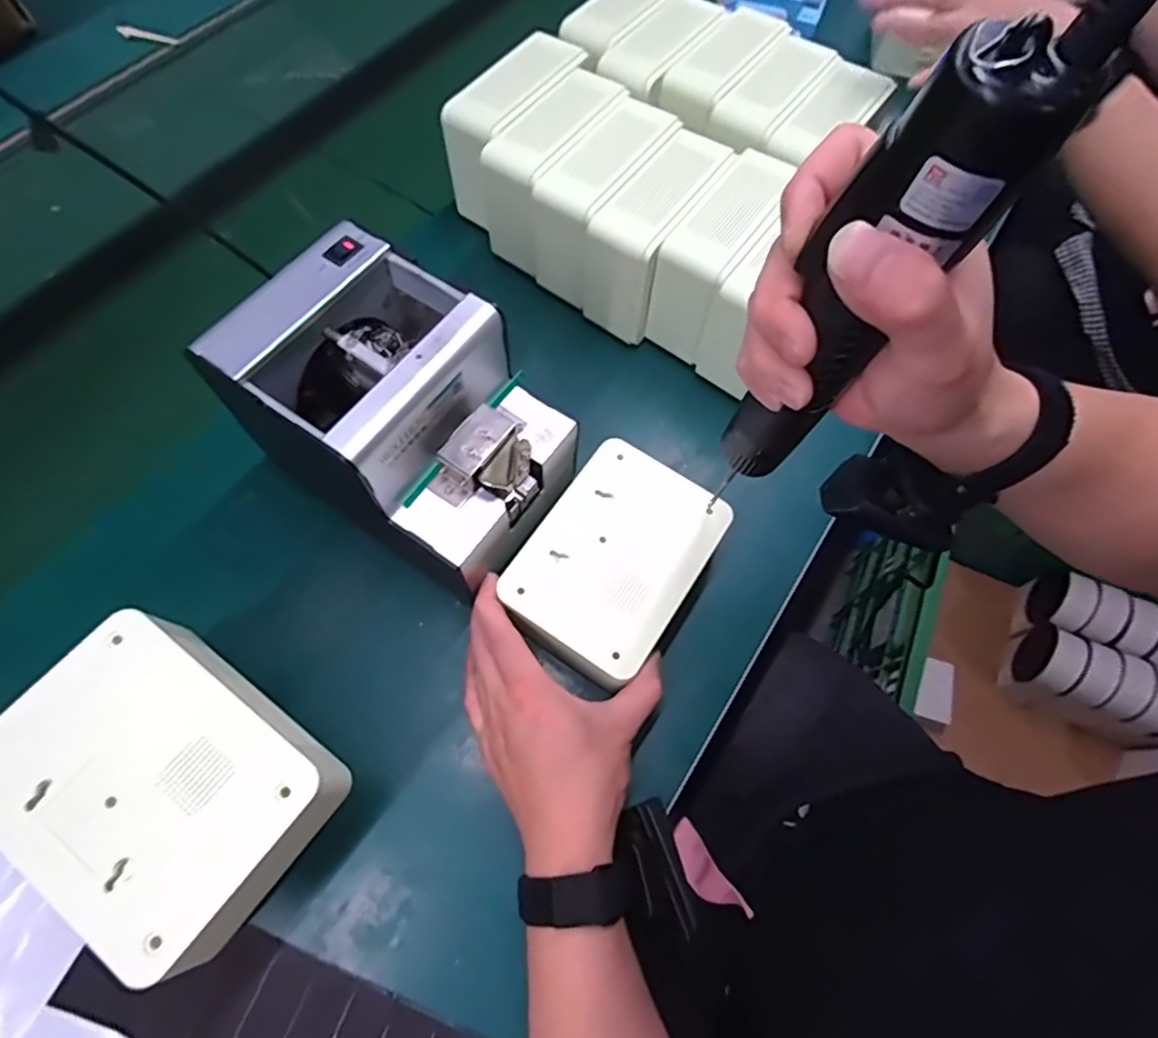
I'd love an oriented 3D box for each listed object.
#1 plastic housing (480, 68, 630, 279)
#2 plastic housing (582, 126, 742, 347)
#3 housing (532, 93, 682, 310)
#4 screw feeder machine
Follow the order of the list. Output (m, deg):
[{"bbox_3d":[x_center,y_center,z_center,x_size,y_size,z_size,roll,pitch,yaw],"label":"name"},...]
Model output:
[{"bbox_3d":[-0.017,-0.291,0.534,0.066,0.111,0.149,34,69,13],"label":"plastic housing"},{"bbox_3d":[0.065,-0.232,0.504,0.058,0.097,0.137,32,69,12],"label":"plastic housing"},{"bbox_3d":[0.022,-0.260,0.517,0.064,0.107,0.143,34,69,13],"label":"housing"},{"bbox_3d":[-0.103,-0.068,0.388,0.178,0.115,0.126,29,68,11],"label":"screw feeder machine"}]

